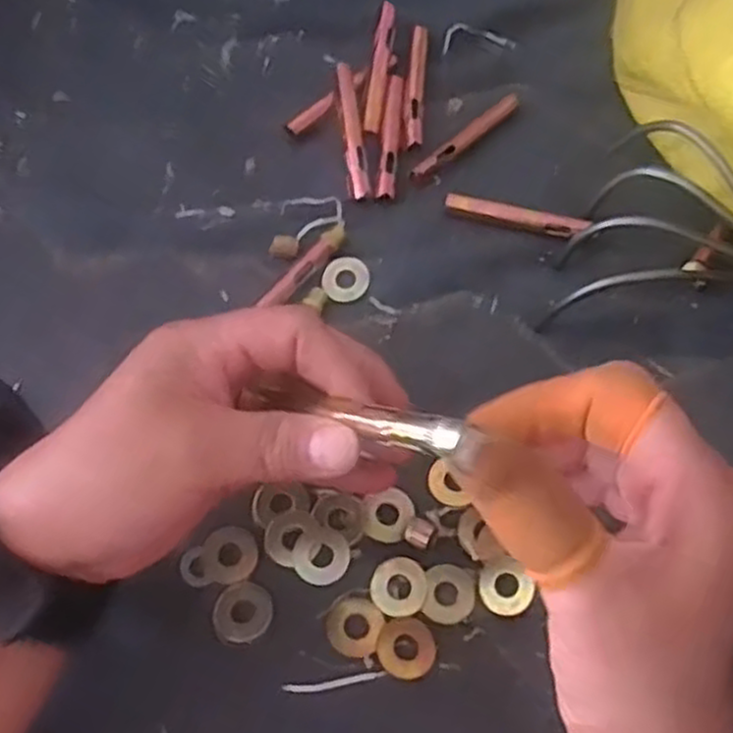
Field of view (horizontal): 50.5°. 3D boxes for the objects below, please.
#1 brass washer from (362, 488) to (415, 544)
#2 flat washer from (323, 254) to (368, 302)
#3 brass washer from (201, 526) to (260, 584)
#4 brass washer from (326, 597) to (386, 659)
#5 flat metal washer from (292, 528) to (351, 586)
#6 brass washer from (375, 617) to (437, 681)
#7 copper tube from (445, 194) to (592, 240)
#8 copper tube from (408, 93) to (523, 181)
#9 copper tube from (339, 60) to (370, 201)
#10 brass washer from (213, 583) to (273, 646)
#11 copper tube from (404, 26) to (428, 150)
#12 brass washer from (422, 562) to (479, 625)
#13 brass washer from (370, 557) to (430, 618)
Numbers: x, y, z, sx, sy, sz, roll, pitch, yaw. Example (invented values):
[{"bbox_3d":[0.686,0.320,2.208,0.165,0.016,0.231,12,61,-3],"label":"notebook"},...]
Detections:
[{"bbox_3d":[0.010,0.066,0.345,0.022,0.004,0.023,-5,64,-4],"label":"brass washer"},{"bbox_3d":[-0.011,-0.046,0.404,0.023,0.004,0.025,1,64,-1],"label":"flat washer"},{"bbox_3d":[-0.058,0.081,0.339,0.021,0.004,0.025,-22,67,-11],"label":"brass washer"},{"bbox_3d":[-0.005,0.108,0.323,0.022,0.004,0.024,1,53,-2],"label":"brass washer"},{"bbox_3d":[-0.020,0.082,0.336,0.024,0.004,0.023,1,64,-1],"label":"flat metal washer"},{"bbox_3d":[0.016,0.115,0.319,0.023,0.004,0.024,1,64,-1],"label":"brass washer"},{"bbox_3d":[0.080,-0.080,0.419,0.074,0.008,0.011,14,65,5],"label":"copper tube"},{"bbox_3d":[0.058,-0.131,0.440,0.084,0.008,0.009,-41,72,-19],"label":"copper tube"},{"bbox_3d":[-0.008,-0.133,0.437,0.011,0.015,0.083,-5,64,-4],"label":"copper tube"},{"bbox_3d":[-0.052,0.103,0.325,0.024,0.004,0.025,1,64,-1],"label":"brass washer"},{"bbox_3d":[0.029,-0.166,0.458,0.011,0.008,0.086,4,64,1],"label":"copper tube"},{"bbox_3d":[0.036,0.097,0.332,0.022,0.004,0.024,8,64,2],"label":"brass washer"},{"bbox_3d":[0.014,0.094,0.332,0.023,0.004,0.025,1,64,-1],"label":"brass washer"}]

